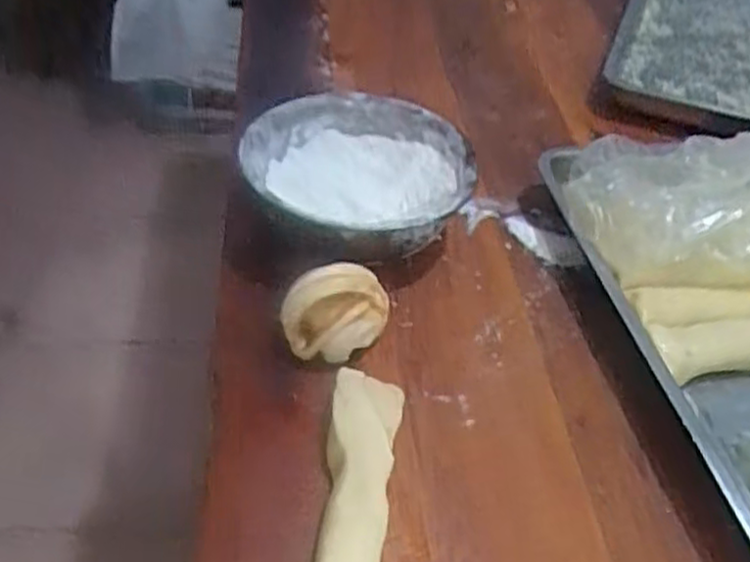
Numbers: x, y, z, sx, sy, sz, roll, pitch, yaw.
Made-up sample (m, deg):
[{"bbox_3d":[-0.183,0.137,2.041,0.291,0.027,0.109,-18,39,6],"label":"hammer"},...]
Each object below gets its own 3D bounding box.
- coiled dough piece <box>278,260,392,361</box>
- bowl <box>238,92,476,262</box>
[{"bbox_3d":[-0.034,0.027,0.616,0.086,0.048,0.070,8,43,2],"label":"coiled dough piece"},{"bbox_3d":[-0.016,-0.102,0.751,0.210,0.088,0.210,3,43,-3],"label":"bowl"}]

